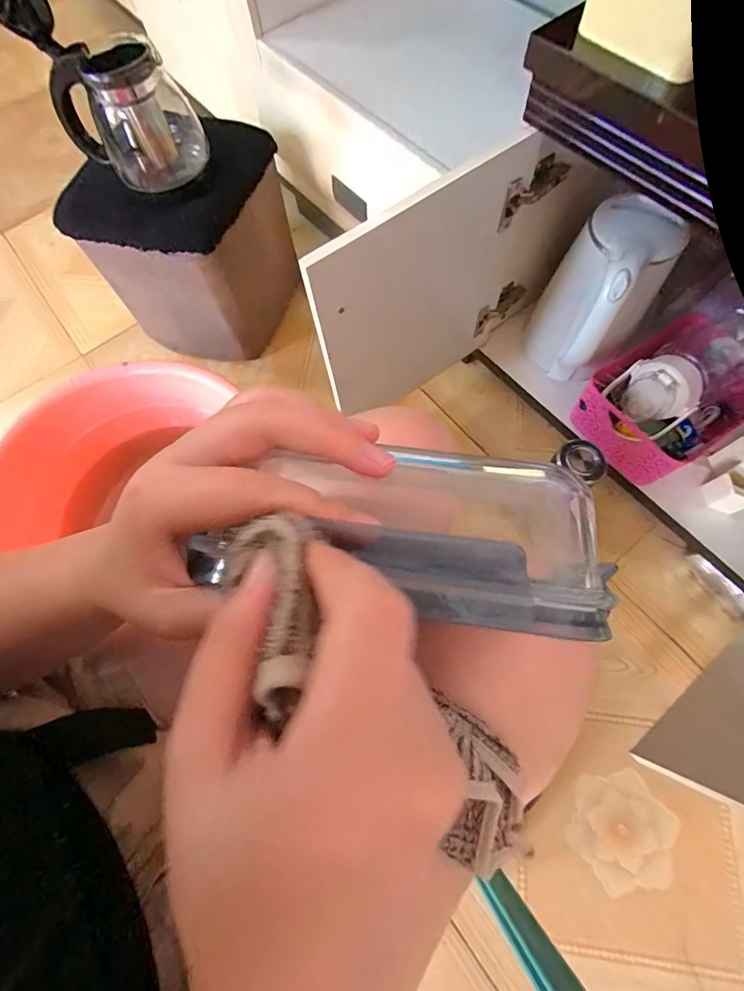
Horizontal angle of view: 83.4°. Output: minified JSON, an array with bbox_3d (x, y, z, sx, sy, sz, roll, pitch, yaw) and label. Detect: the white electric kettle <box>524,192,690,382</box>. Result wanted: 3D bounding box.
[{"bbox_3d":[0.319,-0.284,0.614,0.119,0.224,0.119,-1,70,2],"label":"white electric kettle"}]

